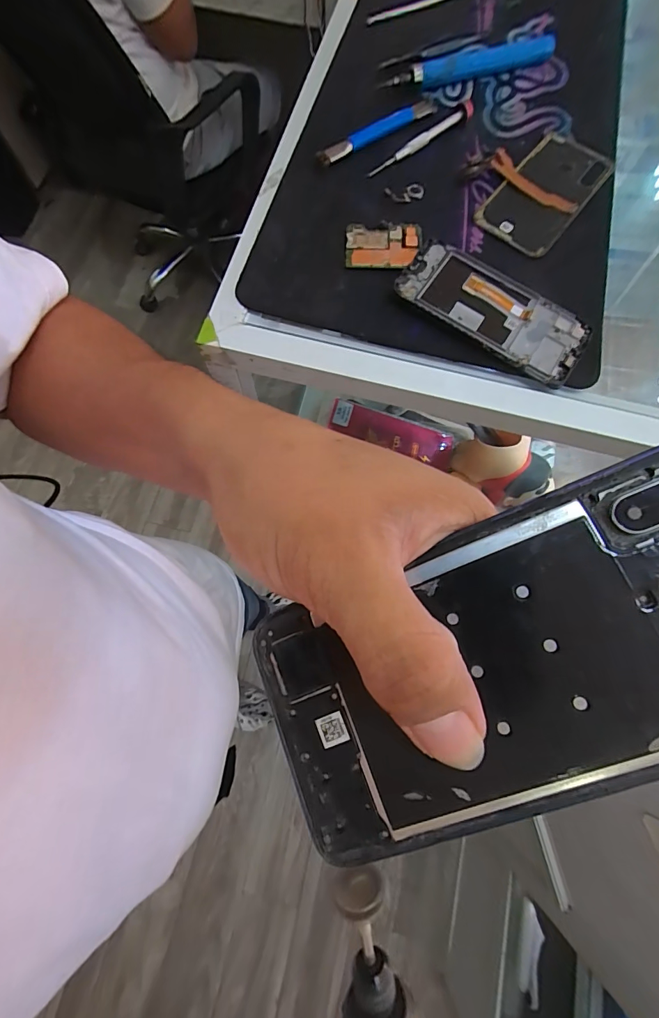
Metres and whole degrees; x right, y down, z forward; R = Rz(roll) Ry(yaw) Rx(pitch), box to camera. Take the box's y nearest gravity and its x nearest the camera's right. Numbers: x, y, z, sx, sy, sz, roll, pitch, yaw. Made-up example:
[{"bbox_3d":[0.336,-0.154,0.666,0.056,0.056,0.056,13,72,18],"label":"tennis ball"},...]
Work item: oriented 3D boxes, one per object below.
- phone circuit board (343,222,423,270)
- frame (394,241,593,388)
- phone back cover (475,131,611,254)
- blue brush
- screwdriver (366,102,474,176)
[{"bbox_3d":[0.046,-0.226,0.342,0.062,0.007,0.044,0,73,-2],"label":"phone circuit board"},{"bbox_3d":[0.132,-0.160,0.324,0.150,0.012,0.070,33,75,8],"label":"frame"},{"bbox_3d":[0.202,-0.295,0.373,0.070,0.007,0.156,37,76,9],"label":"phone back cover"},{"bbox_3d":[0.049,-0.360,0.378,0.140,0.009,0.019,-36,78,-11],"label":"blue brush"},{"bbox_3d":[0.090,-0.352,0.378,0.143,0.012,0.013,-39,78,-12],"label":"screwdriver"}]

